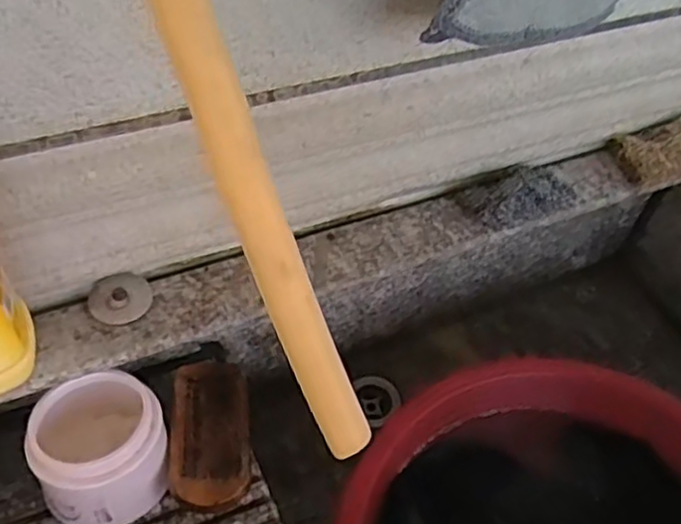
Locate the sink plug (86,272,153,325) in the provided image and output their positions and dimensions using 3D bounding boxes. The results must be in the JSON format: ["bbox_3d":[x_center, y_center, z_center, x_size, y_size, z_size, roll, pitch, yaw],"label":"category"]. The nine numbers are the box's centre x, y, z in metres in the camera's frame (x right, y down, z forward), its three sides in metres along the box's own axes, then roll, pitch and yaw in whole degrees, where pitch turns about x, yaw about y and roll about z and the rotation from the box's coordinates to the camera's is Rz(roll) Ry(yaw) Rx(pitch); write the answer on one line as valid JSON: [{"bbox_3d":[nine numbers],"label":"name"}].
[{"bbox_3d":[-0.169,0.027,0.541,0.046,0.010,0.043,3,52,-4],"label":"sink plug"}]

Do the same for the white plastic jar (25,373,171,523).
[{"bbox_3d":[-0.181,0.137,0.526,0.104,0.076,0.094,36,57,20],"label":"white plastic jar"}]

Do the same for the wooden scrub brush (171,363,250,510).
[{"bbox_3d":[-0.103,0.135,0.562,0.060,0.033,0.130,-2,52,-8],"label":"wooden scrub brush"}]

